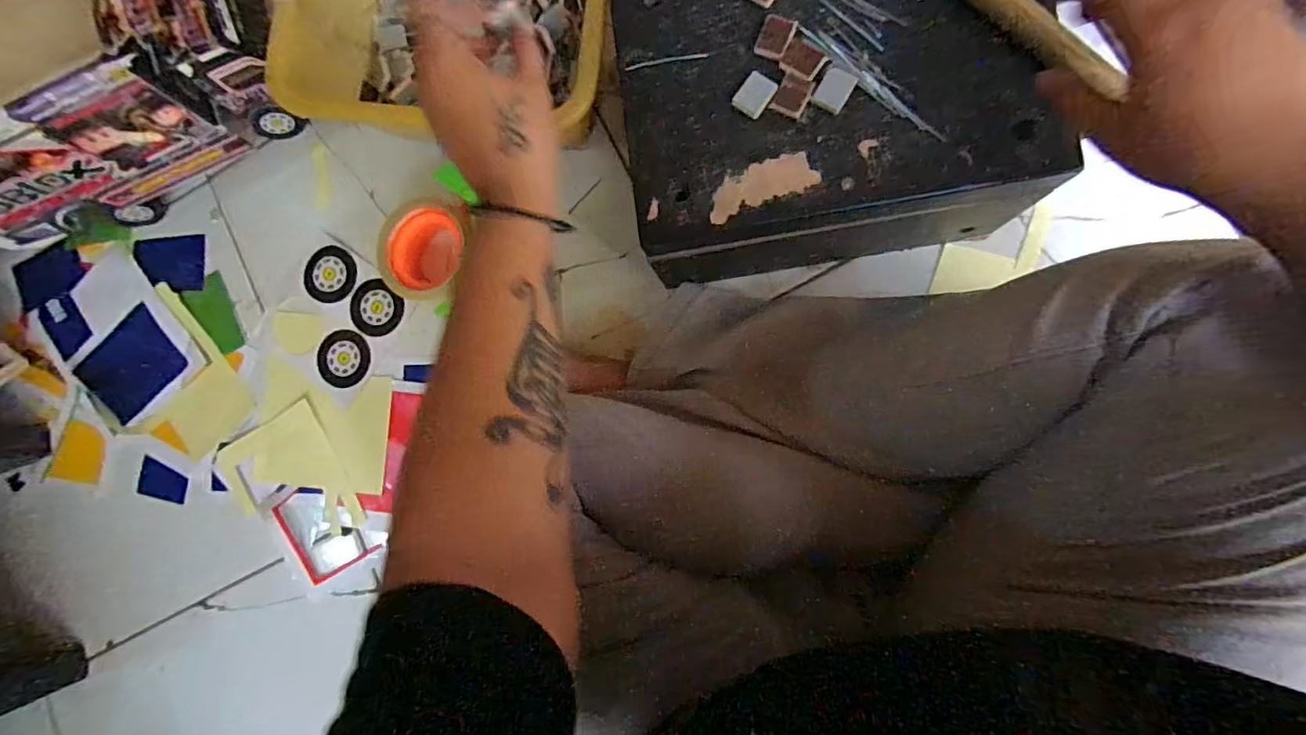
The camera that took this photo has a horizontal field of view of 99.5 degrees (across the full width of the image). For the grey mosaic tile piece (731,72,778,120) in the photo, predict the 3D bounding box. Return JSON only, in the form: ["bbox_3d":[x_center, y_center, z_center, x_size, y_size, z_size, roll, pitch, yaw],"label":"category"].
[{"bbox_3d":[0.067,-0.180,0.364,0.021,0.004,0.026,37,93,9],"label":"grey mosaic tile piece"}]

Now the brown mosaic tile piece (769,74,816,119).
[{"bbox_3d":[0.091,-0.177,0.360,0.021,0.004,0.024,28,91,9],"label":"brown mosaic tile piece"}]

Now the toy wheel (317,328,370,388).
[{"bbox_3d":[-0.309,-0.009,0.553,0.053,0.005,0.056,-1,87,9],"label":"toy wheel"}]

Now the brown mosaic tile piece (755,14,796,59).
[{"bbox_3d":[0.080,-0.215,0.361,0.021,0.004,0.027,23,90,10],"label":"brown mosaic tile piece"}]

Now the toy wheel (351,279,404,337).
[{"bbox_3d":[-0.277,-0.059,0.553,0.053,0.005,0.050,1,85,-7],"label":"toy wheel"}]

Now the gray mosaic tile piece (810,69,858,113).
[{"bbox_3d":[0.118,-0.180,0.359,0.020,0.004,0.026,33,92,9],"label":"gray mosaic tile piece"}]

